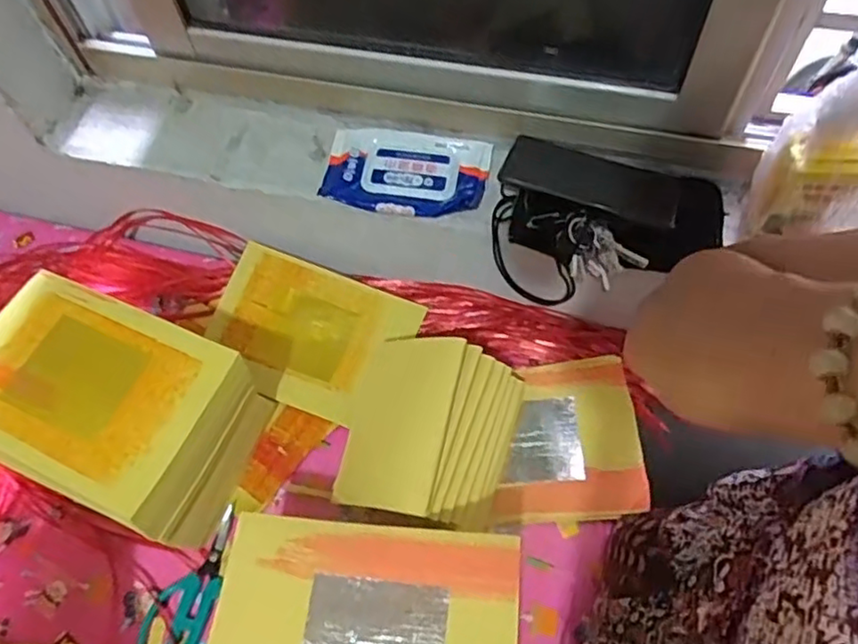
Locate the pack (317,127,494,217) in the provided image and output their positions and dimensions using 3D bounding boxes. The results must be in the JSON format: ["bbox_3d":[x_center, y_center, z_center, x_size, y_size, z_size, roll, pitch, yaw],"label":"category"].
[{"bbox_3d":[-0.024,-0.158,0.674,0.167,0.022,0.099,8,61,8],"label":"pack"}]

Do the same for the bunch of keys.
[{"bbox_3d":[0.160,-0.062,0.602,0.079,0.037,0.056,29,65,18],"label":"bunch of keys"}]

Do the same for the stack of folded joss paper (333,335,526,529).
[{"bbox_3d":[0.003,0.108,0.613,0.151,0.117,0.164,10,61,9],"label":"stack of folded joss paper"}]

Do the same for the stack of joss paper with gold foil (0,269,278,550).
[{"bbox_3d":[-0.287,0.097,0.619,0.259,0.164,0.167,17,62,13],"label":"stack of joss paper with gold foil"}]

